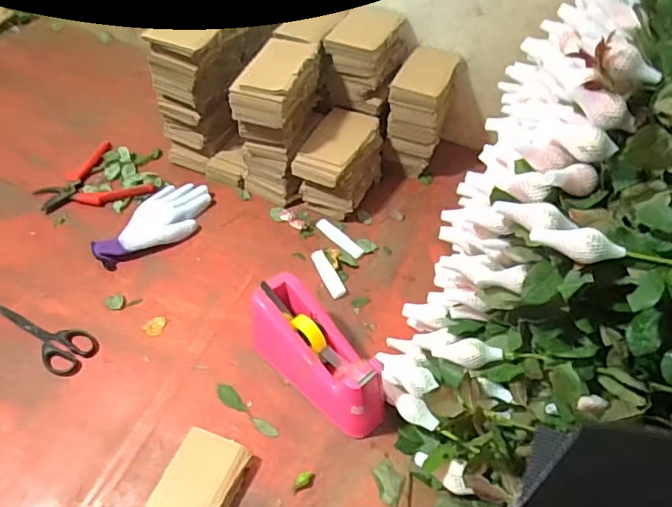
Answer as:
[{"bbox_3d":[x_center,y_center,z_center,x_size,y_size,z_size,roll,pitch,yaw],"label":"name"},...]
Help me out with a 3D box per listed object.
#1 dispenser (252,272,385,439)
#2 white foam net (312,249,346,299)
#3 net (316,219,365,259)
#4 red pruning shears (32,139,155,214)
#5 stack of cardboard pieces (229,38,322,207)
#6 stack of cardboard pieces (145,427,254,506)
[{"bbox_3d":[-0.019,0.129,0.676,0.076,0.102,0.202,-36,60,-28],"label":"dispenser"},{"bbox_3d":[-0.013,0.030,0.825,0.023,0.014,0.092,-18,52,-19],"label":"white foam net"},{"bbox_3d":[0.005,-0.024,0.870,0.025,0.009,0.096,-33,58,-28],"label":"net"},{"bbox_3d":[-0.425,-0.121,0.925,0.161,0.017,0.175,-32,58,-28],"label":"red pruning shears"},{"bbox_3d":[-0.091,-0.208,0.885,0.104,0.228,0.161,10,49,5],"label":"stack of cardboard pieces"},{"bbox_3d":[-0.159,0.272,0.588,0.085,0.025,0.153,19,50,12],"label":"stack of cardboard pieces"}]

